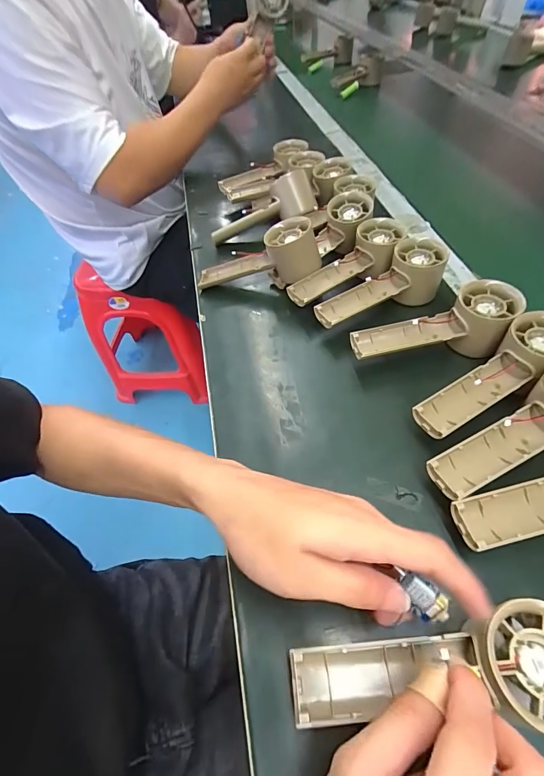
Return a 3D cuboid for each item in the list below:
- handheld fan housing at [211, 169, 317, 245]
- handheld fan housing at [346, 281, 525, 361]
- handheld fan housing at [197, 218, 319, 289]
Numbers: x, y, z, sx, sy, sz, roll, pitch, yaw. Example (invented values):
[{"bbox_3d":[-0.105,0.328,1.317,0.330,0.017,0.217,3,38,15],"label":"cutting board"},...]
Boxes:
[{"bbox_3d":[-0.013,-0.236,0.508,0.149,0.066,0.053,-24,52,7],"label":"handheld fan housing"},{"bbox_3d":[0.156,-0.058,0.363,0.150,0.064,0.059,-3,52,3],"label":"handheld fan housing"},{"bbox_3d":[-0.017,-0.156,0.454,0.162,0.059,0.056,-6,49,26],"label":"handheld fan housing"}]

